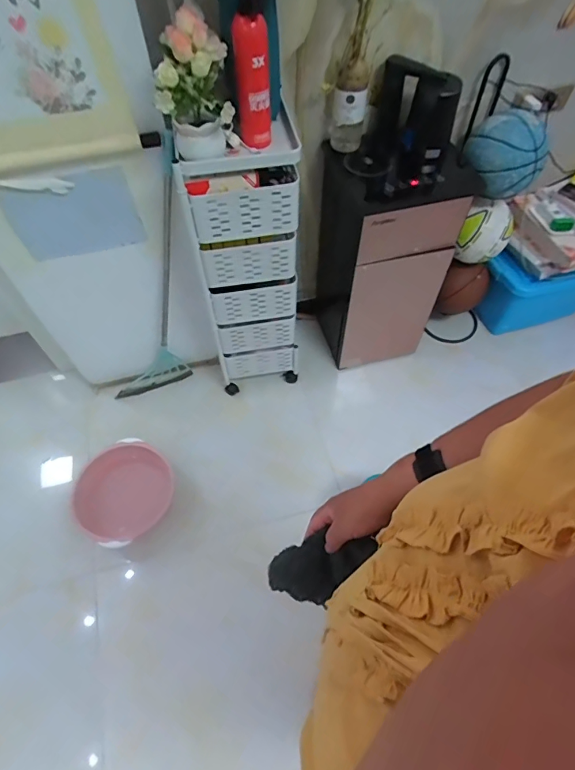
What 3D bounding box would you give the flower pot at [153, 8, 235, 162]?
[{"bbox_3d":[-0.179,-0.568,0.854,0.134,0.217,0.117,-4,58,-2],"label":"flower pot"}]

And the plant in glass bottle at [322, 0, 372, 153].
[{"bbox_3d":[0.164,-0.820,1.080,0.109,0.487,0.093,7,58,5],"label":"plant in glass bottle"}]

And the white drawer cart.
[{"bbox_3d":[-0.123,-0.319,1.349,0.313,0.859,0.243,-12,58,-7],"label":"white drawer cart"}]

